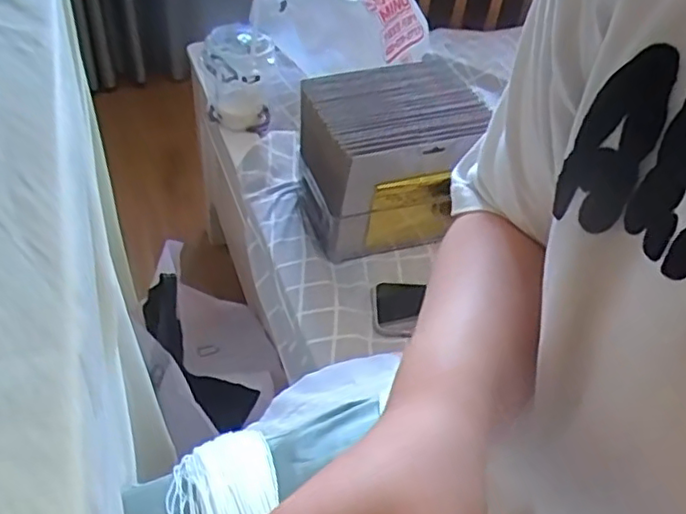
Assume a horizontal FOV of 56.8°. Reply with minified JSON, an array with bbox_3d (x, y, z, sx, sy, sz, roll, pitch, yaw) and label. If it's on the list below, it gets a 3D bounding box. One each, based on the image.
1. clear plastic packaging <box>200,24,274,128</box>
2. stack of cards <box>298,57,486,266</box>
[{"bbox_3d":[-0.151,-0.253,0.920,0.096,0.137,0.084,-2,42,-9],"label":"clear plastic packaging"},{"bbox_3d":[0.054,-0.118,0.768,0.194,0.160,0.160,-9,43,-16],"label":"stack of cards"}]

